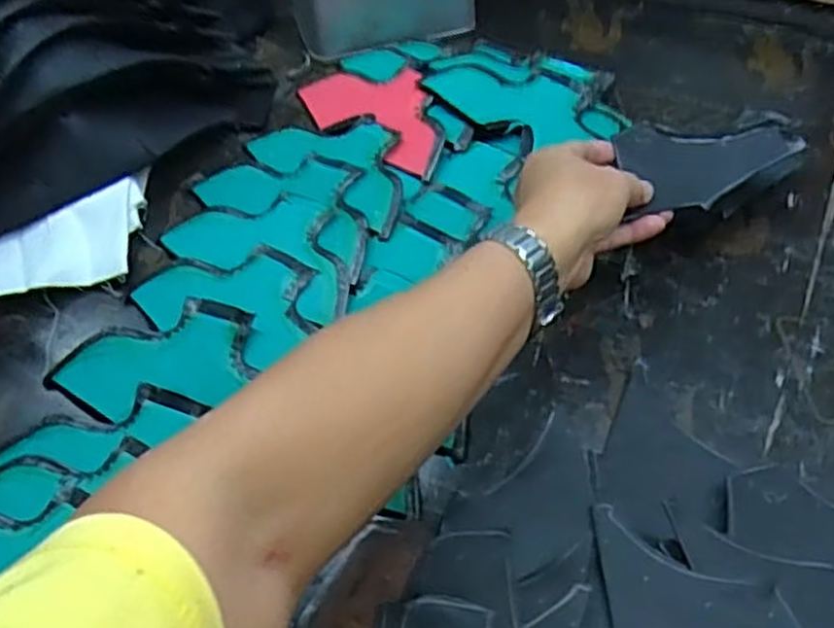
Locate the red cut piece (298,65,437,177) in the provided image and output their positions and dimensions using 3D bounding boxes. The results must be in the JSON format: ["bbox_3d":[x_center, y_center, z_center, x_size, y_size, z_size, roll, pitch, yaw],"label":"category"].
[{"bbox_3d":[-0.028,-0.165,0.622,0.082,0.021,0.161,-35,56,-24],"label":"red cut piece"}]

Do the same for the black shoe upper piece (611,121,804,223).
[{"bbox_3d":[0.185,-0.096,0.500,0.110,0.011,0.077,8,50,11],"label":"black shoe upper piece"}]

